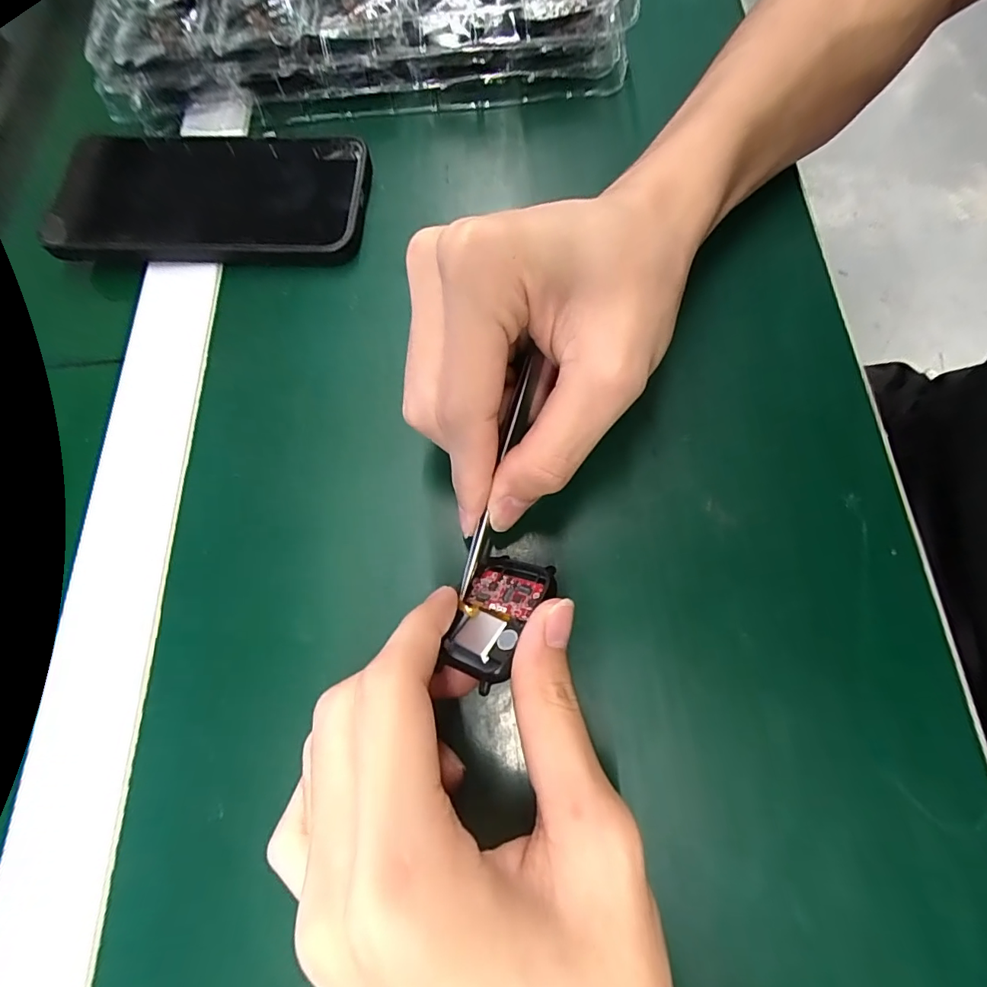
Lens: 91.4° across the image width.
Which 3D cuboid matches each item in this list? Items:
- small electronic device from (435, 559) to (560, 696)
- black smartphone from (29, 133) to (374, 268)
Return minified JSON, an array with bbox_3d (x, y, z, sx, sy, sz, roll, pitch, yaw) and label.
[{"bbox_3d":[0.001,0.045,0.173,0.035,0.012,0.046,8,51,42],"label":"small electronic device"},{"bbox_3d":[-0.147,-0.163,0.256,0.160,0.013,0.093,3,72,3],"label":"black smartphone"}]

